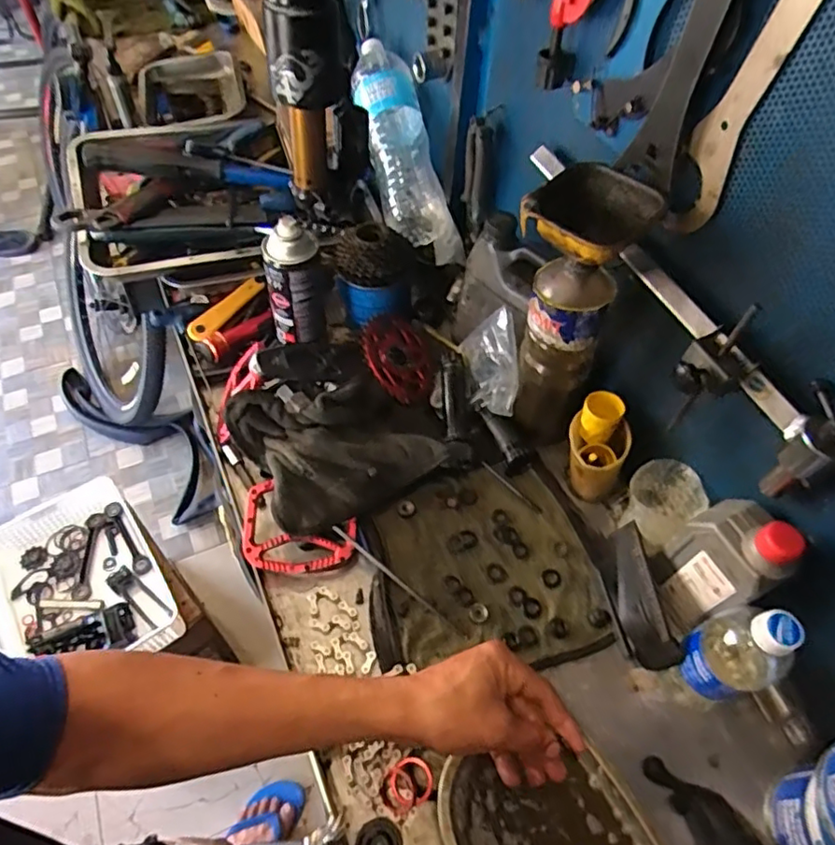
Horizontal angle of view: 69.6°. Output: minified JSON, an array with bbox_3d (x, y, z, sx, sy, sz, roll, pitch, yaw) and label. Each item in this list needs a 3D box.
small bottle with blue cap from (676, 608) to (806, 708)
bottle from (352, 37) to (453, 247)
[{"bbox_3d":[0.278,0.197,0.518,0.069,0.171,0.056,-14,56,-12],"label":"small bottle with blue cap"},{"bbox_3d":[-0.026,-0.404,0.857,0.099,0.086,0.311,-12,85,-11],"label":"bottle"}]

